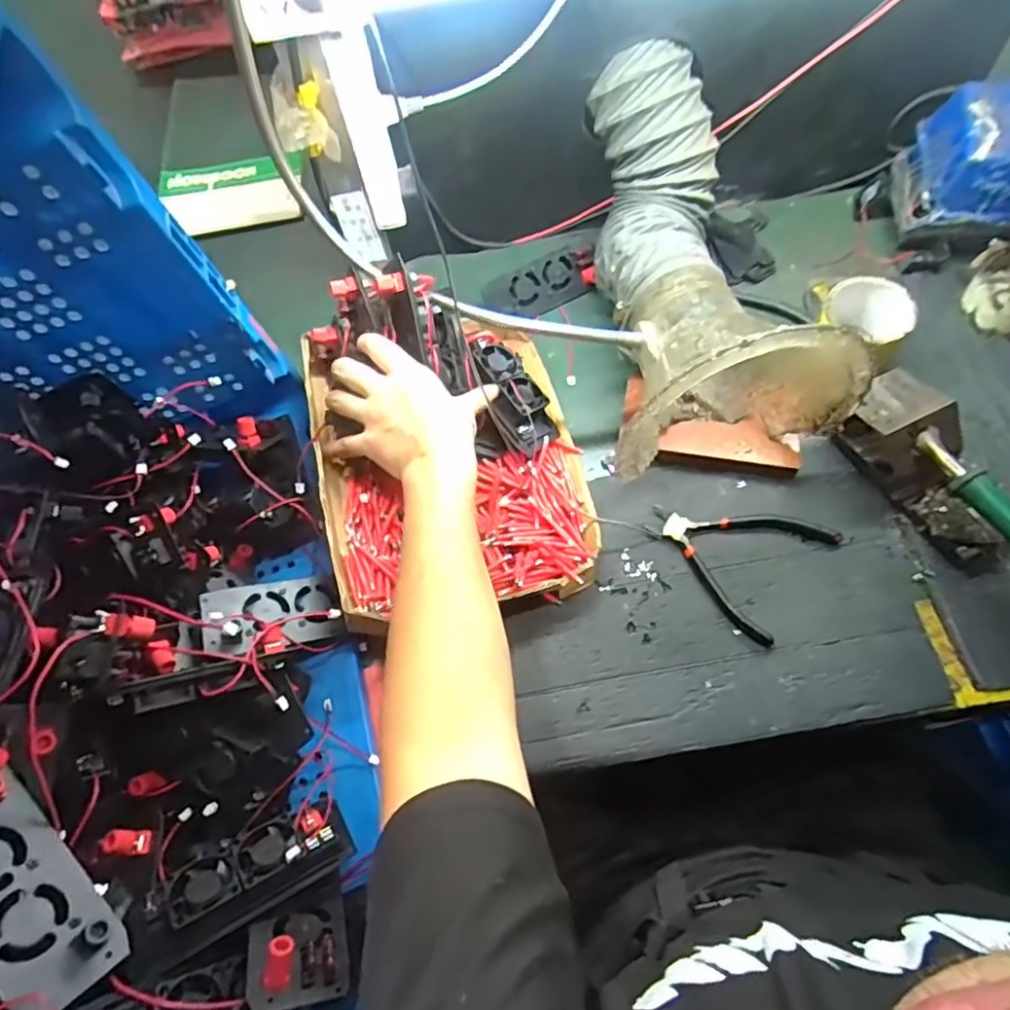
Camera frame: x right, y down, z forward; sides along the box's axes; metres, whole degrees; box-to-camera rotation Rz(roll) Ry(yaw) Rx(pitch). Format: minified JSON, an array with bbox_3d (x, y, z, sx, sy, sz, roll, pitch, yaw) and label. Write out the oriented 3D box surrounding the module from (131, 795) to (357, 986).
[{"bbox_3d":[-0.171,0.248,0.410,0.131,0.039,0.050,-20,32,-32],"label":"module"}]

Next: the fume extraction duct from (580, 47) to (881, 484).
[{"bbox_3d":[0.187,-0.222,0.595,0.205,0.187,0.374,-6,64,4],"label":"fume extraction duct"}]

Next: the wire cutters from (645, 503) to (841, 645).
[{"bbox_3d":[0.205,0.036,0.567,0.144,0.012,0.125,34,72,19],"label":"wire cutters"}]

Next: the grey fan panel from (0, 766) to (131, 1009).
[{"bbox_3d":[-0.270,0.213,0.349,0.133,0.026,0.059,48,31,6],"label":"grey fan panel"}]

